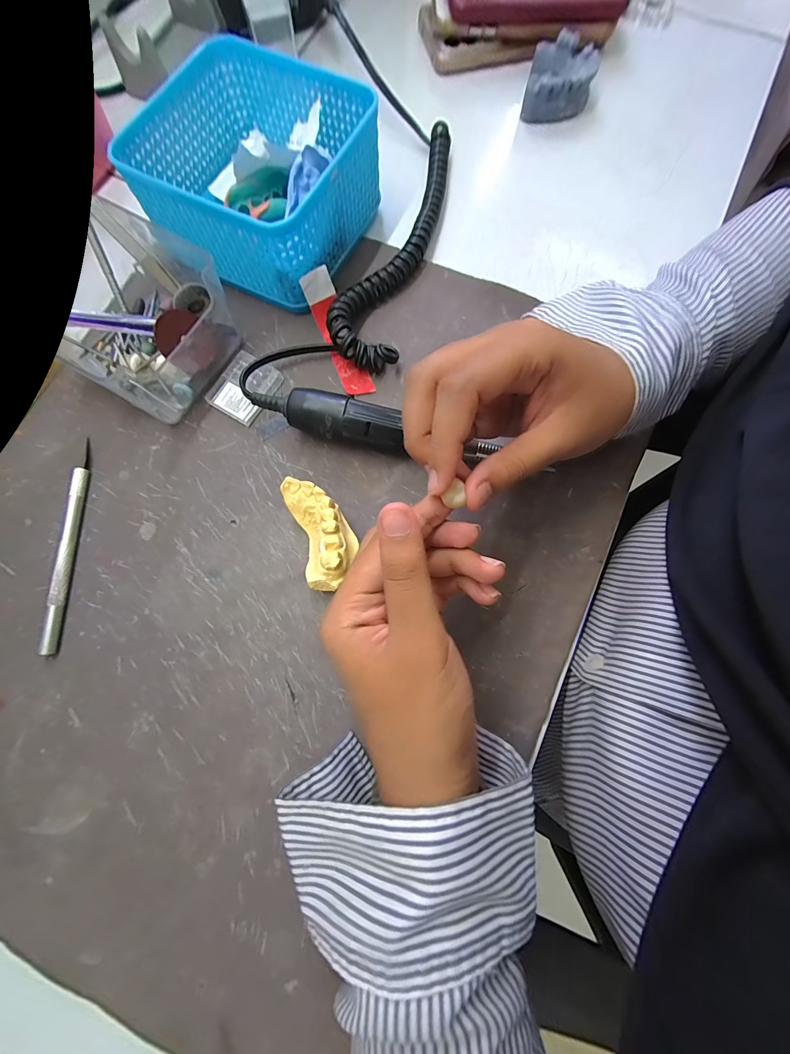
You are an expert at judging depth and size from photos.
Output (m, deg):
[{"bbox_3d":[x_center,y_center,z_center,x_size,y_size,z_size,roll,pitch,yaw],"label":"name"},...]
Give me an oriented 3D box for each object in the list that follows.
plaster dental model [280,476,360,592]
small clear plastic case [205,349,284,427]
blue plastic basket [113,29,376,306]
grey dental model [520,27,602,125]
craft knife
[{"bbox_3d":[-0.043,0.002,0.220,0.033,0.026,0.069,-19,80,-4],"label":"plaster dental model"},{"bbox_3d":[-0.104,-0.097,0.249,0.035,0.008,0.043,30,80,5],"label":"small clear plastic case"},{"bbox_3d":[-0.094,-0.242,0.251,0.135,0.060,0.134,24,80,4],"label":"blue plastic basket"},{"bbox_3d":[0.139,-0.373,0.299,0.053,0.025,0.061,14,79,2],"label":"grey dental model"},{"bbox_3d":[-0.206,0.010,0.226,0.009,0.008,0.131,-1,79,-1],"label":"craft knife"}]

